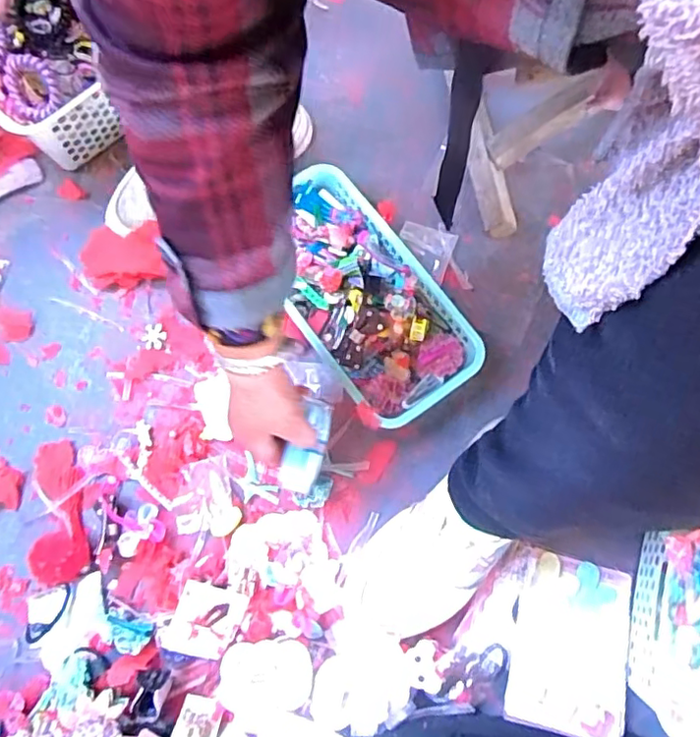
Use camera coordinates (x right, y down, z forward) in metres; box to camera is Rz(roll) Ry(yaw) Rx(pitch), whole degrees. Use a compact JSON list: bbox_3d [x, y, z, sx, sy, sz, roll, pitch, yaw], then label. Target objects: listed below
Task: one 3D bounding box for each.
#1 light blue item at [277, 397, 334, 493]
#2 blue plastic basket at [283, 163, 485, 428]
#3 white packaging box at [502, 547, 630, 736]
[{"bbox_3d":[-0.036,0.065,0.515,0.030,0.019,0.081,17,68,5],"label":"light blue item"},{"bbox_3d":[0.008,-0.073,0.593,0.132,0.046,0.264,-31,78,-9],"label":"blue plastic basket"},{"bbox_3d":[0.190,0.238,0.517,0.094,0.016,0.139,15,75,3],"label":"white packaging box"}]

